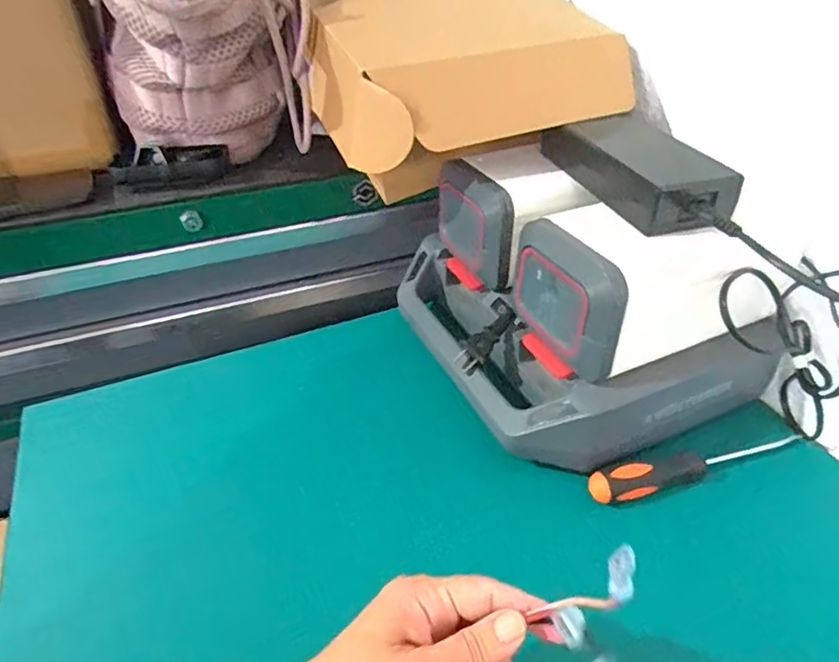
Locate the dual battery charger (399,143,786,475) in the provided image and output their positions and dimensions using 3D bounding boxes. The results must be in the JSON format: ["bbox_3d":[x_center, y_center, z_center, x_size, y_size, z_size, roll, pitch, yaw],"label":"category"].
[{"bbox_3d":[0.132,-0.043,0.496,0.235,0.149,0.252,-14,39,-17],"label":"dual battery charger"}]

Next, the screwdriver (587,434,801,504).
[{"bbox_3d":[0.213,0.100,0.434,0.180,0.022,0.020,-9,38,-12],"label":"screwdriver"}]

